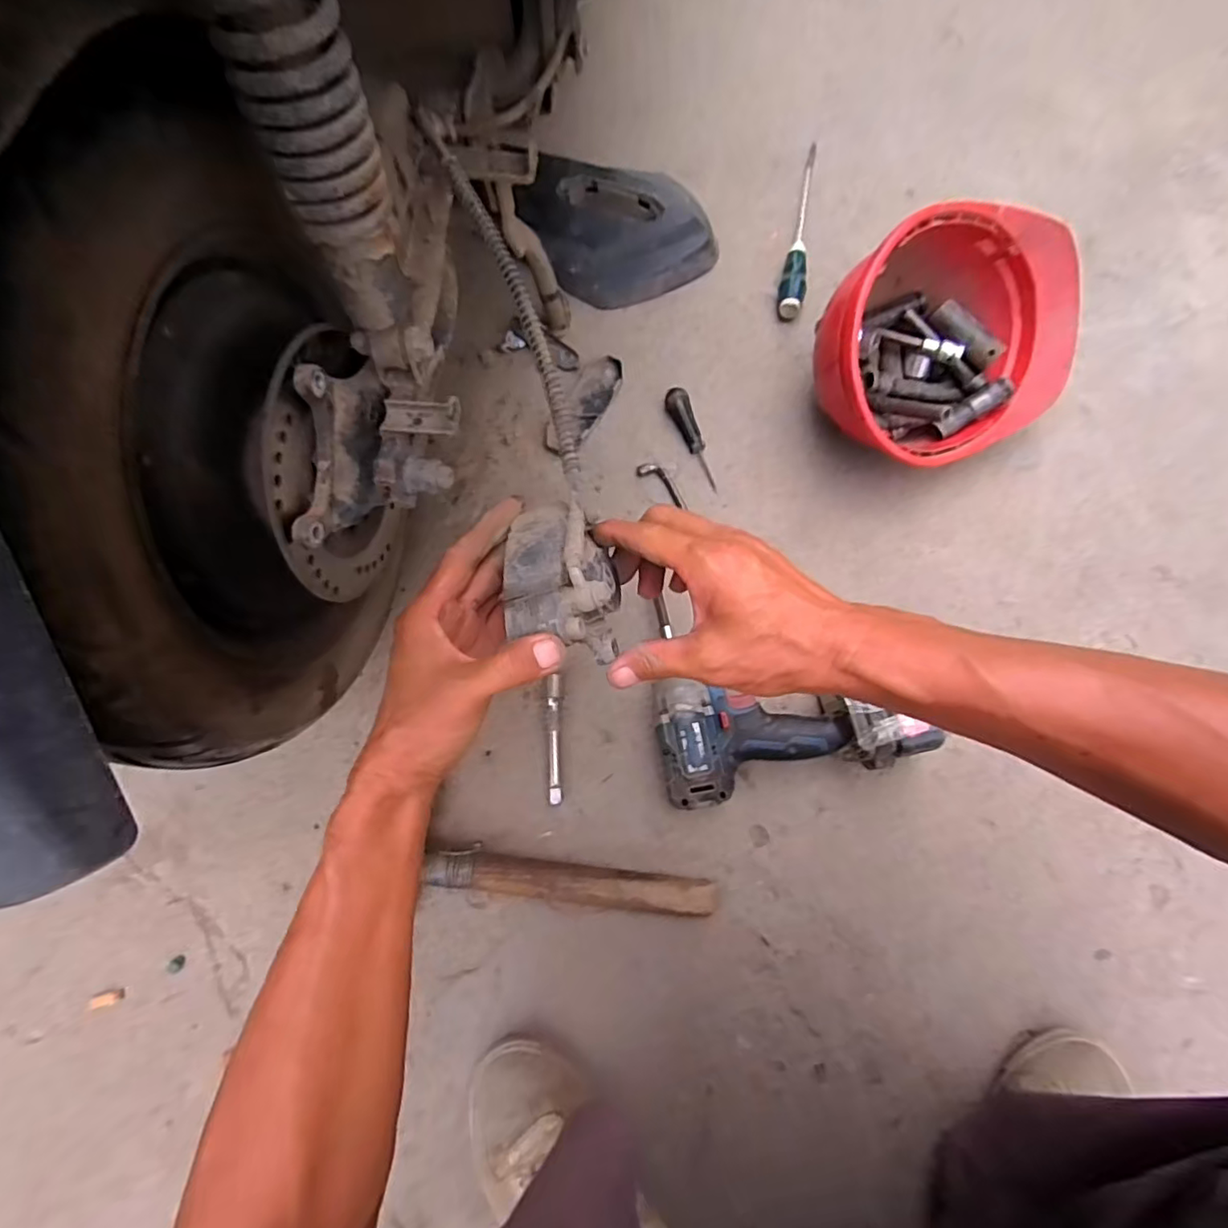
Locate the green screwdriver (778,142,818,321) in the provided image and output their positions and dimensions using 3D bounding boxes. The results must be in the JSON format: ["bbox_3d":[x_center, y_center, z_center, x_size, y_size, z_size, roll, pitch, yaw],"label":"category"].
[{"bbox_3d":[0.238,-0.484,0.720,0.031,0.029,0.282,14,76,5],"label":"green screwdriver"}]

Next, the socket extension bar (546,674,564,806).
[{"bbox_3d":[-0.059,0.123,0.577,0.015,0.018,0.122,-3,75,1],"label":"socket extension bar"}]

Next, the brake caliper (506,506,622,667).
[{"bbox_3d":[-0.032,-0.021,0.343,0.066,0.059,0.090,-3,75,1],"label":"brake caliper"}]

